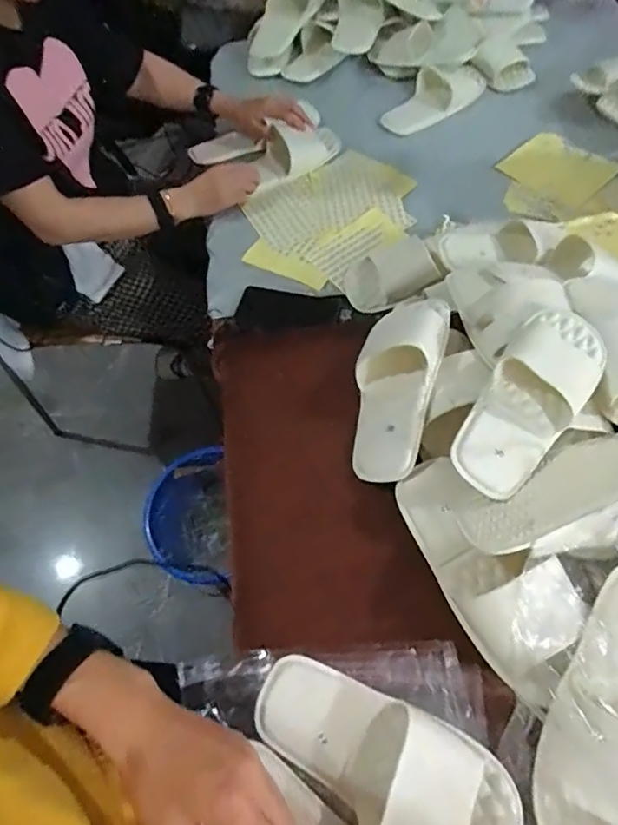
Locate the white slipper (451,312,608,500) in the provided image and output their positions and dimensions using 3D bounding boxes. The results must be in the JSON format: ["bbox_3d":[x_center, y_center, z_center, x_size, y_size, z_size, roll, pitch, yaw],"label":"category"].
[{"bbox_3d":[0.232,-0.012,0.549,0.090,0.054,0.226,29,67,19],"label":"white slipper"}]

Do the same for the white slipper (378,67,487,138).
[{"bbox_3d":[0.262,-0.667,1.105,0.248,0.059,0.109,-31,63,-13],"label":"white slipper"}]

